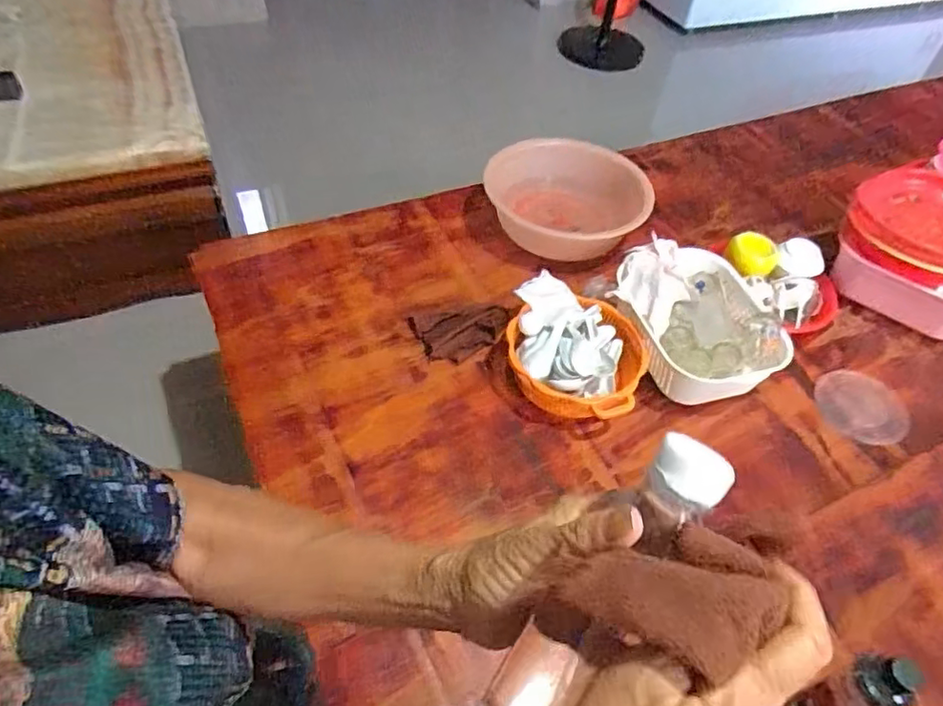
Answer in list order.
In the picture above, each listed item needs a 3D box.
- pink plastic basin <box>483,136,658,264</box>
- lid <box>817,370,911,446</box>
[{"bbox_3d":[0.205,-0.306,1.245,0.314,0.117,0.314,2,49,-3],"label":"pink plastic basin"},{"bbox_3d":[0.655,0.091,1.017,0.143,0.008,0.139,2,49,-3],"label":"lid"}]

